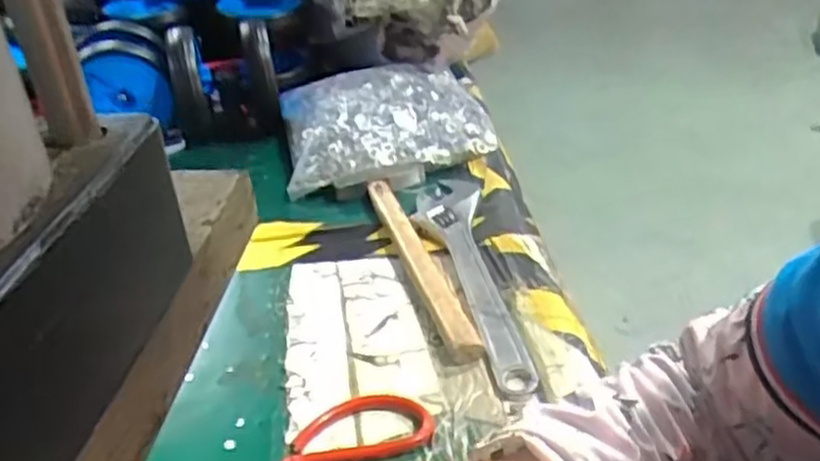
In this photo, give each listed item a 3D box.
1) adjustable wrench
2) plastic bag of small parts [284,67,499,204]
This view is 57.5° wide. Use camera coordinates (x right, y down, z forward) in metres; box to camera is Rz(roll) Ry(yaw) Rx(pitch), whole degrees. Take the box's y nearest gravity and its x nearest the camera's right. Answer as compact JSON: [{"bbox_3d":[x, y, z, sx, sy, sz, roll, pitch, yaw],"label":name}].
[{"bbox_3d":[0.048,0.029,0.652,0.060,0.023,0.308,-7,31,-2],"label":"adjustable wrench"},{"bbox_3d":[-0.030,-0.125,0.872,0.232,0.070,0.199,-10,31,-8],"label":"plastic bag of small parts"}]

